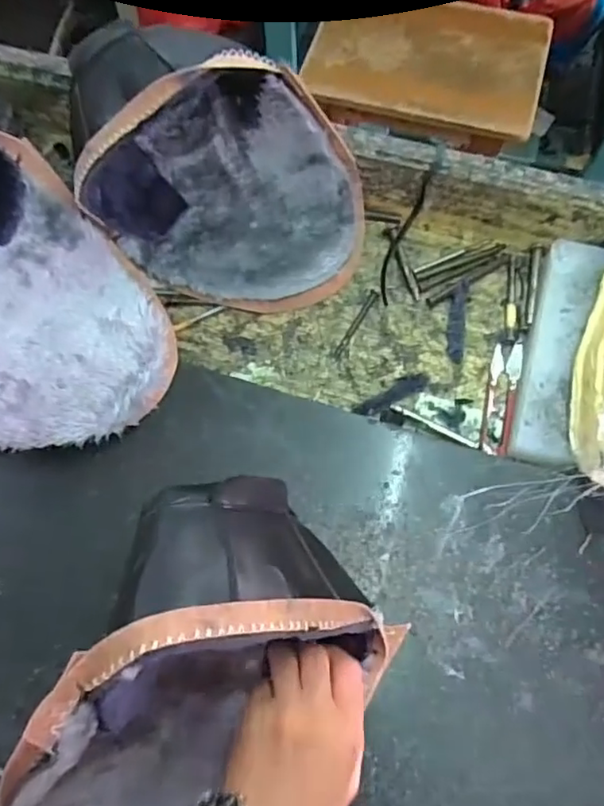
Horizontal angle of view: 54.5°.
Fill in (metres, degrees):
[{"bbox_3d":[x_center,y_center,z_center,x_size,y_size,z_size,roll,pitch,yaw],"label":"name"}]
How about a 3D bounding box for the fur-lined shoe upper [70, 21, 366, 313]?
[{"bbox_3d":[-0.068,-0.184,0.486,0.238,0.148,0.140,18,71,7],"label":"fur-lined shoe upper"}]

